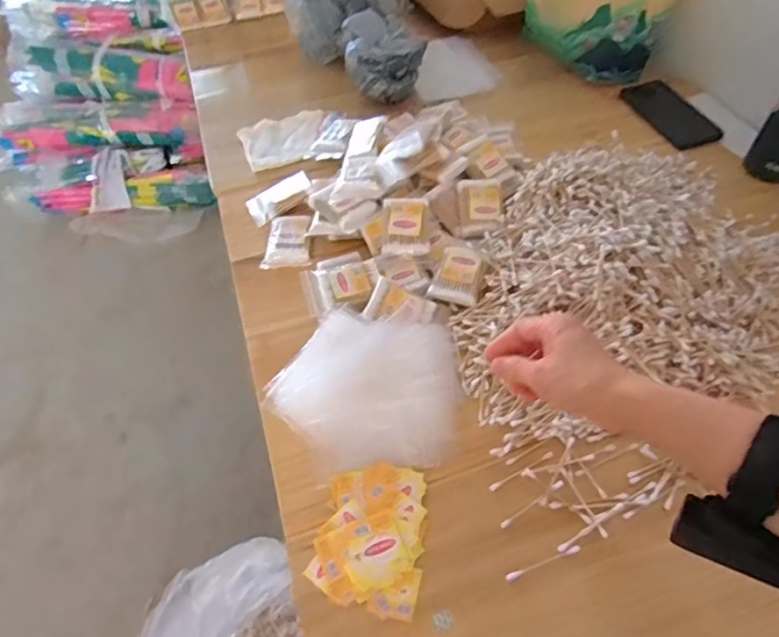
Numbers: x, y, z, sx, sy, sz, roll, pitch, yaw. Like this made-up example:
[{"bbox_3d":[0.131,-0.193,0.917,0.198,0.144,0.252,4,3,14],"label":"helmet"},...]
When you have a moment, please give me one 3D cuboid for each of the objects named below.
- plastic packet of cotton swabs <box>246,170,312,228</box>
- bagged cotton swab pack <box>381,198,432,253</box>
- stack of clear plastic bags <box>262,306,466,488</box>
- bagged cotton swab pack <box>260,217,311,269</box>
[{"bbox_3d":[-0.146,-0.162,0.741,0.089,0.010,0.057,-32,53,-2],"label":"plastic packet of cotton swabs"},{"bbox_3d":[0.020,-0.110,0.667,0.054,0.025,0.071,-4,78,8],"label":"bagged cotton swab pack"},{"bbox_3d":[-0.027,0.067,0.563,0.199,0.043,0.174,-10,52,-3],"label":"stack of clear plastic bags"},{"bbox_3d":[-0.128,-0.096,0.700,0.056,0.016,0.083,-2,52,3],"label":"bagged cotton swab pack"}]

